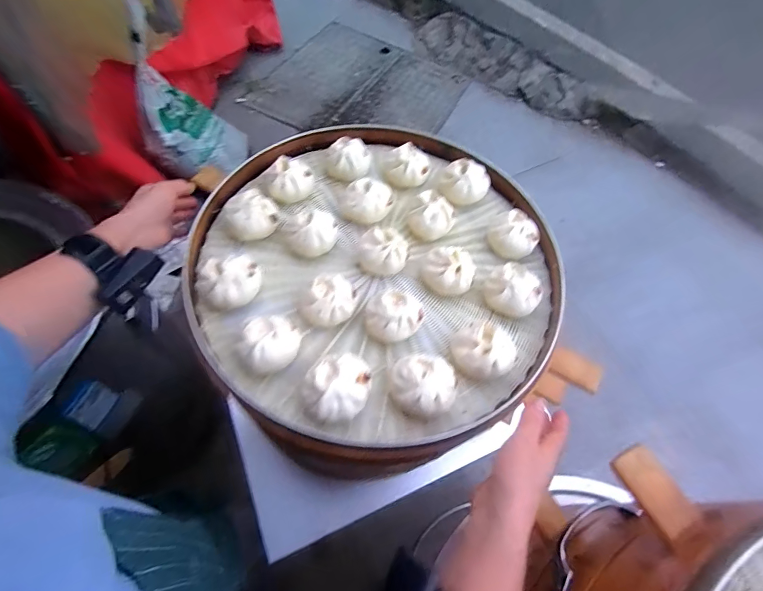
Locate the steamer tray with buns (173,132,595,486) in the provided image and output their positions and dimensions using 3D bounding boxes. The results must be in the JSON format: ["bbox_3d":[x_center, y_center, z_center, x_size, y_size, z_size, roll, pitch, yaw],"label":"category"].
[{"bbox_3d":[-0.003,-0.053,0.506,0.465,0.074,0.484,-14,66,-8],"label":"steamer tray with buns"}]

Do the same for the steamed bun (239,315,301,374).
[{"bbox_3d":[-0.127,0.057,0.435,0.058,0.053,0.066,24,62,8],"label":"steamed bun"}]

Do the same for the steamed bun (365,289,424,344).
[{"bbox_3d":[0.015,0.024,0.463,0.068,0.040,0.063,19,62,6],"label":"steamed bun"}]

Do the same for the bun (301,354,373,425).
[{"bbox_3d":[-0.045,0.101,0.415,0.065,0.051,0.079,42,66,17],"label":"bun"}]

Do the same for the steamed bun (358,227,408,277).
[{"bbox_3d":[0.001,-0.061,0.508,0.068,0.042,0.061,11,61,1],"label":"steamed bun"}]

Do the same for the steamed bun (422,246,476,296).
[{"bbox_3d":[0.087,-0.031,0.499,0.064,0.035,0.056,14,61,3],"label":"steamed bun"}]

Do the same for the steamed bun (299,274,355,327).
[{"bbox_3d":[-0.065,0.010,0.468,0.058,0.044,0.060,31,63,12],"label":"steamed bun"}]

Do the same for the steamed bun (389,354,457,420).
[{"bbox_3d":[0.046,0.100,0.423,0.070,0.041,0.067,2,61,-4],"label":"steamed bun"}]

